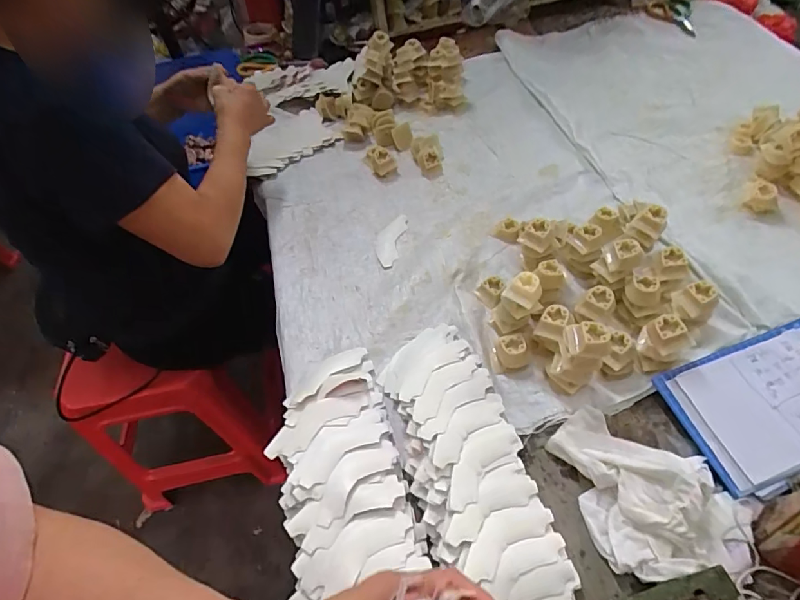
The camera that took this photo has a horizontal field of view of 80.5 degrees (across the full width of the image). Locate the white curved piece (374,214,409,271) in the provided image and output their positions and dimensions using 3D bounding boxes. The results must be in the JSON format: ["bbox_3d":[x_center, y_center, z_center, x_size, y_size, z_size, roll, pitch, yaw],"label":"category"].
[{"bbox_3d":[-0.018,-0.099,0.794,0.043,0.007,0.121,7,54,11],"label":"white curved piece"}]

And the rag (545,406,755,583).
[{"bbox_3d":[0.268,0.195,0.506,0.155,0.043,0.188,-18,53,-8],"label":"rag"}]

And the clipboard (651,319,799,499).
[{"bbox_3d":[0.442,0.118,0.555,0.226,0.032,0.150,-17,51,-8],"label":"clipboard"}]

